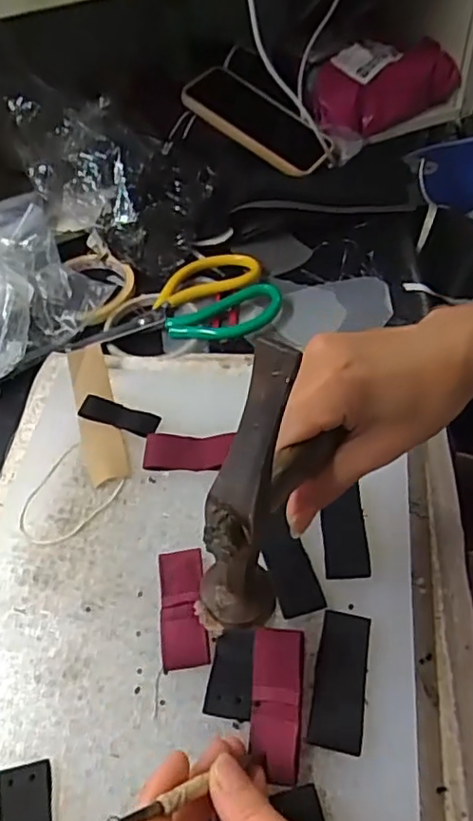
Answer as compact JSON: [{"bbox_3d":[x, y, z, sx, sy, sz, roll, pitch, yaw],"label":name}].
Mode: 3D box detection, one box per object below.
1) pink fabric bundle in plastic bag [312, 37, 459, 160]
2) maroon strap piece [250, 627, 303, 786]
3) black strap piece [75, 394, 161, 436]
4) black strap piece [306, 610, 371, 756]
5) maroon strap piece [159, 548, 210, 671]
[{"bbox_3d":[0.162,-0.372,0.708,0.172,0.071,0.094,-32,56,-18],"label":"pink fabric bundle in plastic bag"},{"bbox_3d":[0.019,0.143,0.303,0.025,0.004,0.067,-3,69,23],"label":"maroon strap piece"},{"bbox_3d":[-0.082,0.003,0.433,0.056,0.007,0.018,14,55,16],"label":"black strap piece"},{"bbox_3d":[0.054,0.137,0.317,0.025,0.005,0.066,8,53,11],"label":"black strap piece"},{"bbox_3d":[-0.030,0.110,0.348,0.025,0.009,0.067,-8,52,0],"label":"maroon strap piece"}]

